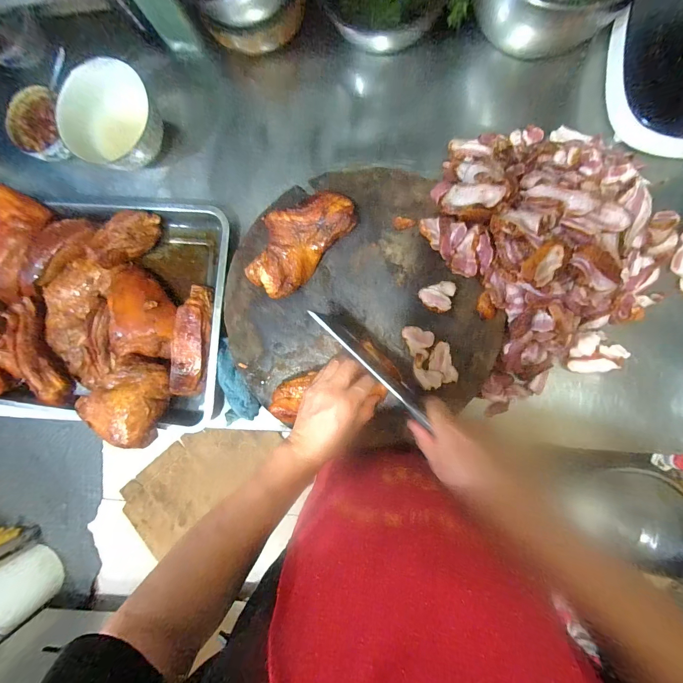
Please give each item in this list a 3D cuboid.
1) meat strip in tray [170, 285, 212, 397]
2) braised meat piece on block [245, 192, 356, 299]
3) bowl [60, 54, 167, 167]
[{"bbox_3d":[-0.262,-0.001,0.570,0.060,0.035,0.189,10,93,7],"label":"meat strip in tray"},{"bbox_3d":[-0.064,-0.147,0.477,0.088,0.042,0.175,45,96,4],"label":"braised meat piece on block"},{"bbox_3d":[-0.372,-0.371,0.547,0.137,0.091,0.143,13,93,7],"label":"bowl"}]

